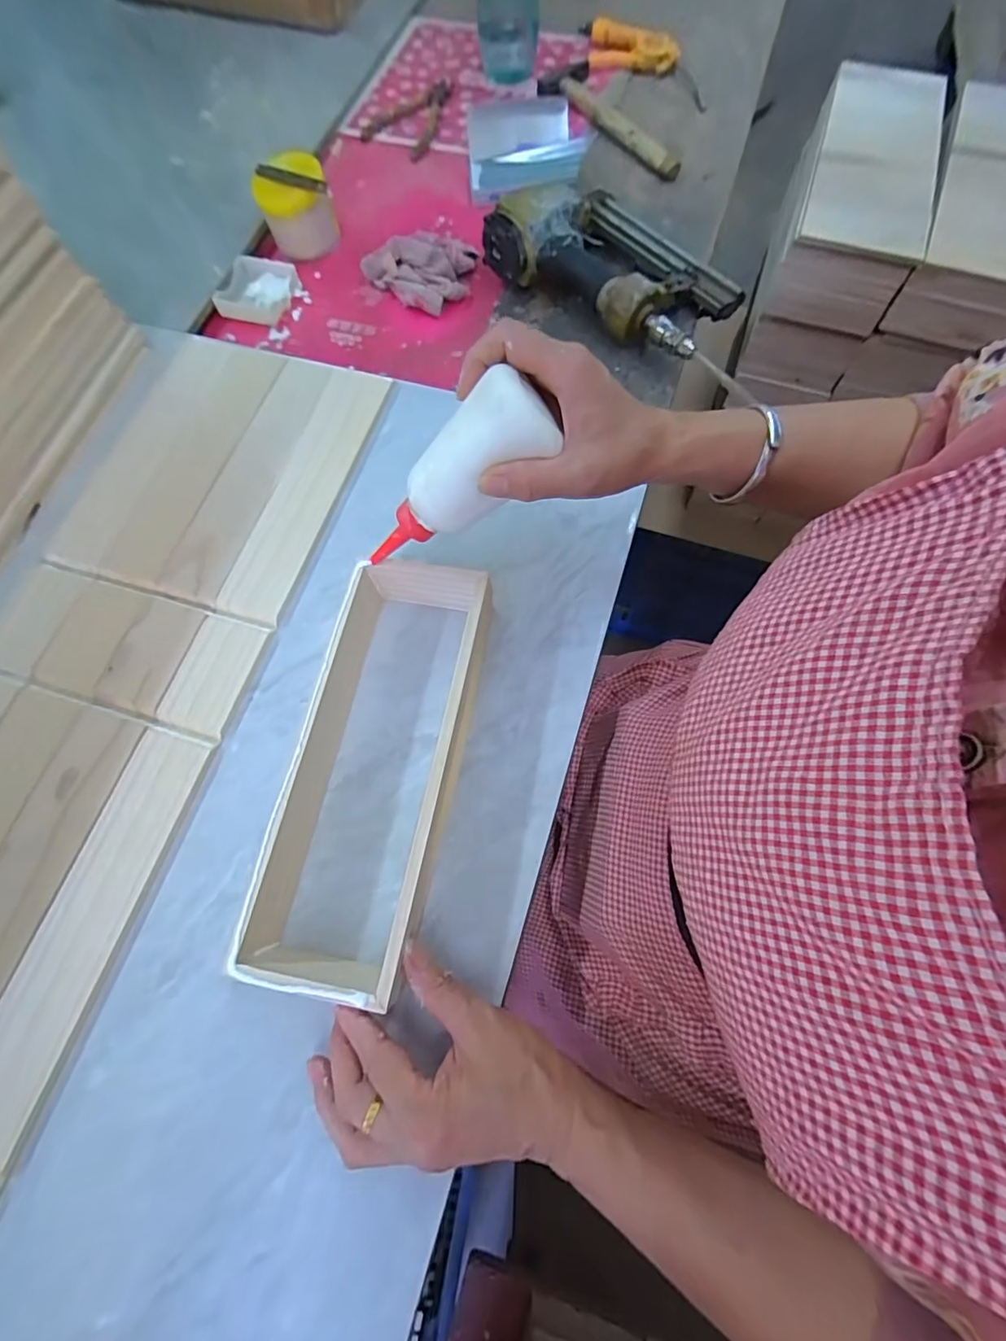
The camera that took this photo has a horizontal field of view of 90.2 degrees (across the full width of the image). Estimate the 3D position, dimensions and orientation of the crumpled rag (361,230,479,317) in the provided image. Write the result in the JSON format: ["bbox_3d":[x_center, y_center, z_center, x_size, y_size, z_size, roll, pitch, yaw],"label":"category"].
[{"bbox_3d":[-0.093,-0.431,0.541,0.125,0.039,0.087,0,71,2],"label":"crumpled rag"}]

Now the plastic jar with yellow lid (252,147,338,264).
[{"bbox_3d":[-0.232,-0.523,0.568,0.079,0.065,0.076,-15,71,-3],"label":"plastic jar with yellow lid"}]

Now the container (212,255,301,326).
[{"bbox_3d":[-0.277,-0.433,0.570,0.078,0.020,0.080,9,72,5],"label":"container"}]

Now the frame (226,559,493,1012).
[{"bbox_3d":[-0.084,0.059,0.349,0.112,0.065,0.282,13,75,6],"label":"frame"}]

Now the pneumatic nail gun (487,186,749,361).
[{"bbox_3d":[0.123,-0.423,0.513,0.240,0.056,0.158,41,77,14],"label":"pneumatic nail gun"}]

